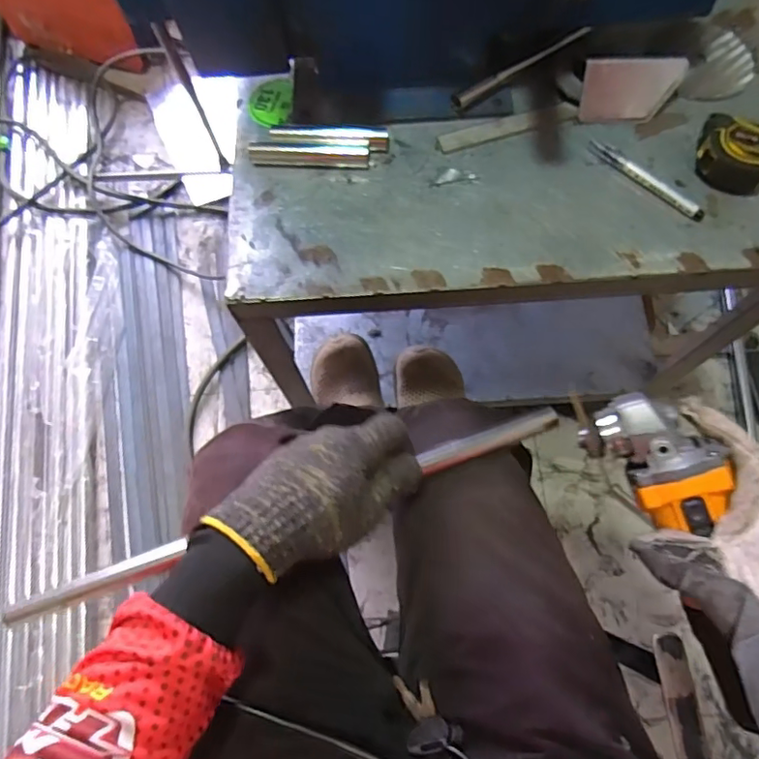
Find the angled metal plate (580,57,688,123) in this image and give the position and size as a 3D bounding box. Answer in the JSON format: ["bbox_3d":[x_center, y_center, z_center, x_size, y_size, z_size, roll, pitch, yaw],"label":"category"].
[{"bbox_3d":[0.266,-0.305,0.584,0.099,0.059,0.006,2,33,5],"label":"angled metal plate"}]

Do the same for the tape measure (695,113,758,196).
[{"bbox_3d":[0.363,-0.227,0.562,0.069,0.041,0.066,15,71,9],"label":"tape measure"}]

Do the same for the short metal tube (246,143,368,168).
[{"bbox_3d":[-0.075,-0.241,0.592,0.126,0.016,0.023,1,73,1],"label":"short metal tube"}]

